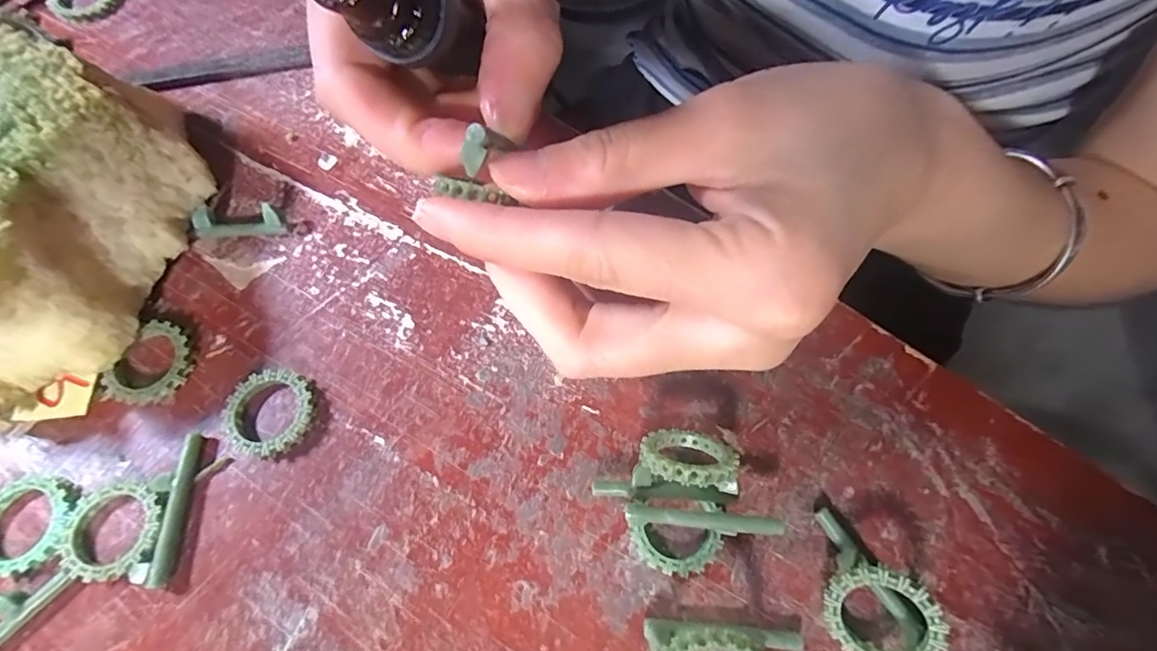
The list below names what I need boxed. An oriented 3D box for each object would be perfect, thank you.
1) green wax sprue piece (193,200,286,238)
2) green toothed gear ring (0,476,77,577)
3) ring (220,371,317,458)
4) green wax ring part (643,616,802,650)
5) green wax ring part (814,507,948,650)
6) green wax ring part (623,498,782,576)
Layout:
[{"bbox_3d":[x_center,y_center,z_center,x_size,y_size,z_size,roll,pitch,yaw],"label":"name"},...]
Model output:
[{"bbox_3d":[-0.118,-0.036,0.174,0.029,0.010,0.008,-4,68,-2],"label":"green wax sprue piece"},{"bbox_3d":[-0.156,0.056,0.141,0.026,0.005,0.026,0,68,-1],"label":"green toothed gear ring"},{"bbox_3d":[-0.094,0.026,0.153,0.026,0.006,0.026,0,68,-1],"label":"ring"},{"bbox_3d":[0.036,0.084,0.122,0.039,0.021,0.020,9,69,3],"label":"green wax ring part"},{"bbox_3d":[0.073,0.070,0.129,0.021,0.019,0.037,-36,73,-14],"label":"green wax ring part"},{"bbox_3d":[0.033,0.057,0.136,0.038,0.016,0.018,1,68,0],"label":"green wax ring part"}]

